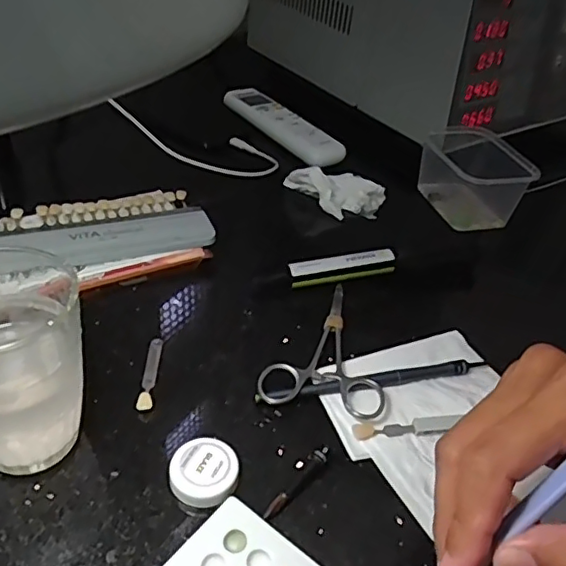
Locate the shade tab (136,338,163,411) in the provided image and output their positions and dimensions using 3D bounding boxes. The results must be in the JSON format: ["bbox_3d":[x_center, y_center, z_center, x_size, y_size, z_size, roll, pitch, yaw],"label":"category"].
[{"bbox_3d":[-0.076,0.051,0.328,0.008,0.005,0.056,3,39,-6],"label":"shade tab"}]

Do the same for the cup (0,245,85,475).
[{"bbox_3d":[-0.126,0.039,0.265,0.069,0.095,0.074,5,38,-4],"label":"cup"}]

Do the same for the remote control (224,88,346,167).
[{"bbox_3d":[-0.003,-0.178,0.638,0.048,0.018,0.175,-18,45,-29],"label":"remote control"}]

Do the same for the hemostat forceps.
[{"bbox_3d":[0.028,0.039,0.351,0.069,0.011,0.102,11,38,4],"label":"hemostat forceps"}]

